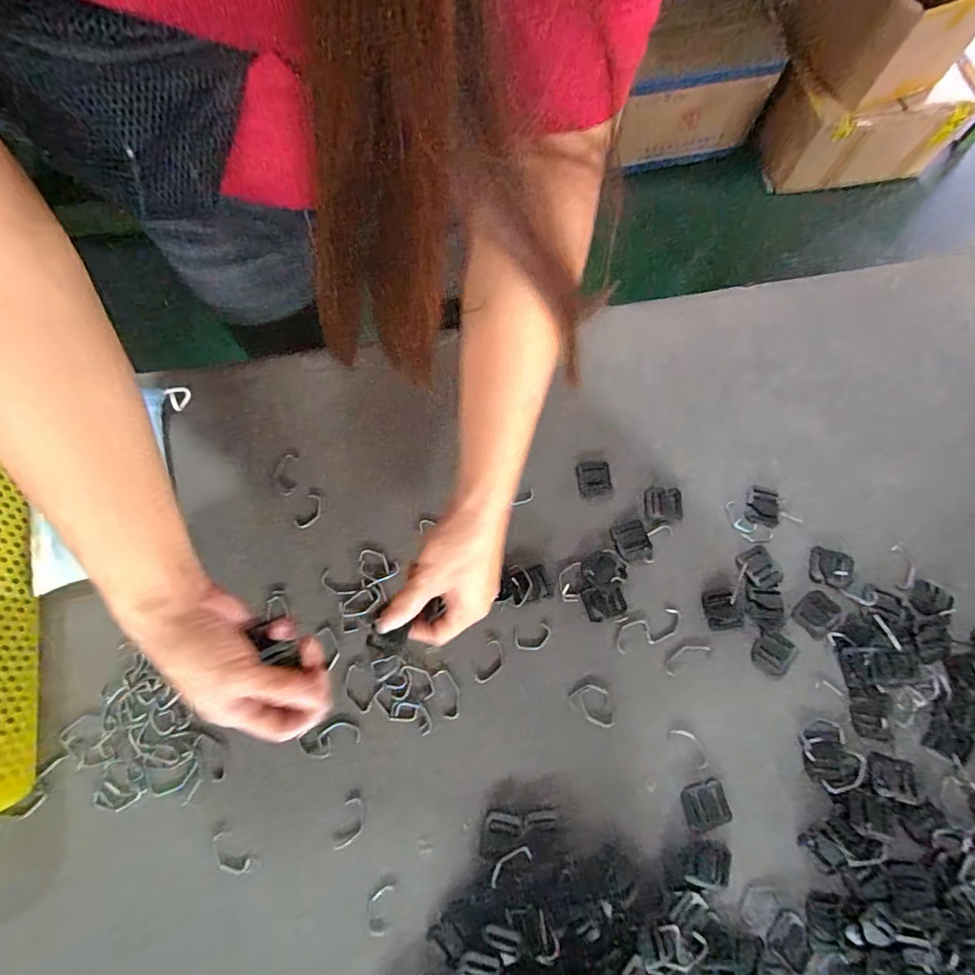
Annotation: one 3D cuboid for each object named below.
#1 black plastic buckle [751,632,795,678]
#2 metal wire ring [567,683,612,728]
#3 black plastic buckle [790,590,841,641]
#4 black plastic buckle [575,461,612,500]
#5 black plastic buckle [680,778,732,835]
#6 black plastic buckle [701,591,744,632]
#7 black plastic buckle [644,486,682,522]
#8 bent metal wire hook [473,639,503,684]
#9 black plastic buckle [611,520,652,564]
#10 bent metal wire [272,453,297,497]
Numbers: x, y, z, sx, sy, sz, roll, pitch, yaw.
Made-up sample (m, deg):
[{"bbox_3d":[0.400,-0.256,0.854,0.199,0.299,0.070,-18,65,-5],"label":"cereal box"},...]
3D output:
[{"bbox_3d":[0.240,0.141,0.418,0.030,0.004,0.034,32,74,9],"label":"black plastic buckle"},{"bbox_3d":[0.089,0.177,0.407,0.027,0.004,0.038,-36,76,-12],"label":"metal wire ring"},{"bbox_3d":[0.283,0.108,0.429,0.039,0.004,0.031,-43,78,-13],"label":"black plastic buckle"},{"bbox_3d":[0.098,-0.007,0.461,0.031,0.004,0.034,-4,72,-3],"label":"black plastic buckle"},{"bbox_3d":[0.170,0.249,0.389,0.035,0.004,0.032,-14,73,-6],"label":"black plastic buckle"},{"bbox_3d":[0.203,0.107,0.432,0.030,0.004,0.033,-9,72,-4],"label":"black plastic buckle"},{"bbox_3d":[0.160,0.015,0.455,0.035,0.004,0.030,2,72,-1],"label":"black plastic buckle"},{"bbox_3d":[0.004,0.145,0.413,0.020,0.004,0.036,20,73,5],"label":"bent metal wire hook"},{"bbox_3d":[0.128,0.048,0.442,0.029,0.006,0.035,-17,73,-7],"label":"black plastic buckle"},{"bbox_3d":[-0.186,-0.012,0.457,0.023,0.004,0.040,-4,72,-3],"label":"bent metal wire"}]

